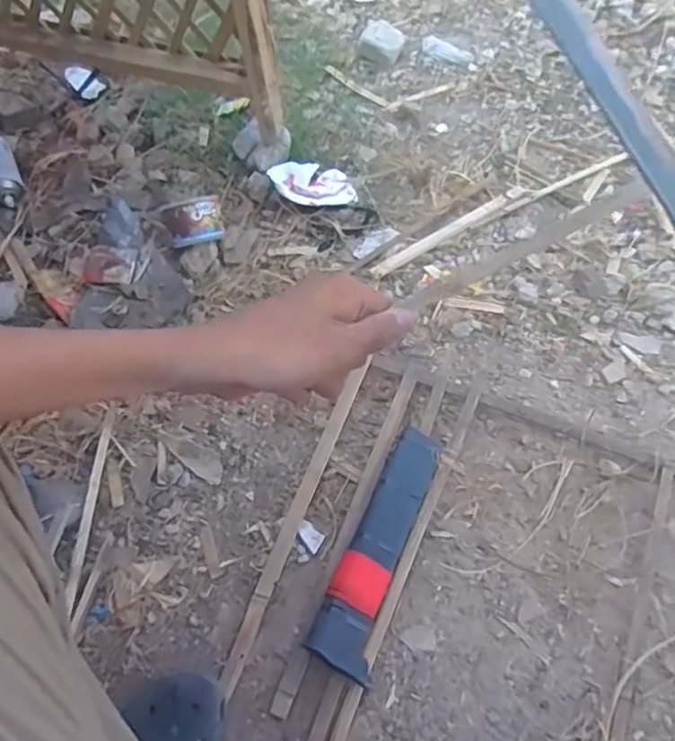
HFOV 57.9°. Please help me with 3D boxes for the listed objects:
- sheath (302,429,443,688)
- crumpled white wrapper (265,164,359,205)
[{"bbox_3d":[0.054,0.203,0.728,0.073,0.044,0.303,18,60,15],"label":"sheath"},{"bbox_3d":[-0.043,-0.344,1.103,0.155,0.034,0.084,8,58,9],"label":"crumpled white wrapper"}]

